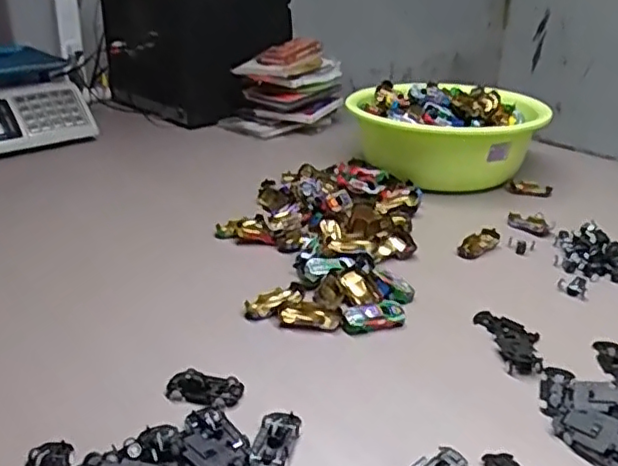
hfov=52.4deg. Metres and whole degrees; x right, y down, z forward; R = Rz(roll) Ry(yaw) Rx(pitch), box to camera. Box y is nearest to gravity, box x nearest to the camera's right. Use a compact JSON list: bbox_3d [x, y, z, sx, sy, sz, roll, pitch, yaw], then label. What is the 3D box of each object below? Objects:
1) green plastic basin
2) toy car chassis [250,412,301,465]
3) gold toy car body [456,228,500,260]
[{"bbox_3d":[0.221,-0.157,1.033,0.285,0.138,0.285,0,25,0],"label":"green plastic basin"},{"bbox_3d":[-0.026,0.160,0.475,0.028,0.010,0.065,7,25,14],"label":"toy car chassis"},{"bbox_3d":[0.216,0.014,0.801,0.036,0.016,0.070,18,30,34],"label":"gold toy car body"}]

